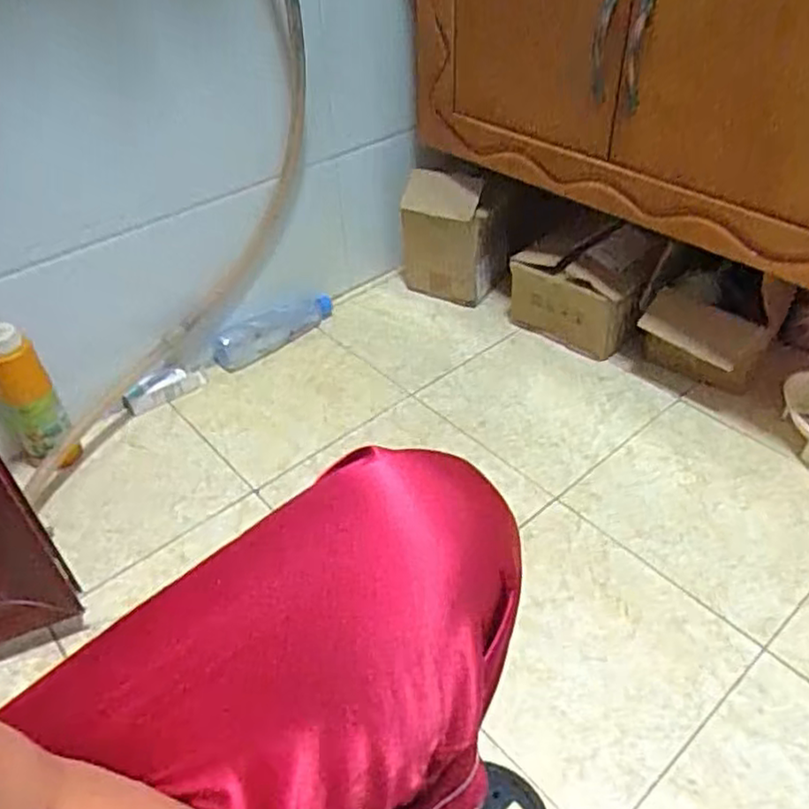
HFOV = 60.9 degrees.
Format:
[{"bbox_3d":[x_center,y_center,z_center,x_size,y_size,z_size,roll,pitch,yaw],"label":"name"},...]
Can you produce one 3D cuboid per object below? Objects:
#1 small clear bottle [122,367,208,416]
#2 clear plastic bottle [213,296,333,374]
[{"bbox_3d":[-0.405,-0.029,1.168,0.141,0.042,0.040,-31,47,-26],"label":"small clear bottle"},{"bbox_3d":[-0.227,-0.138,1.258,0.244,0.069,0.054,-36,49,-29],"label":"clear plastic bottle"}]

